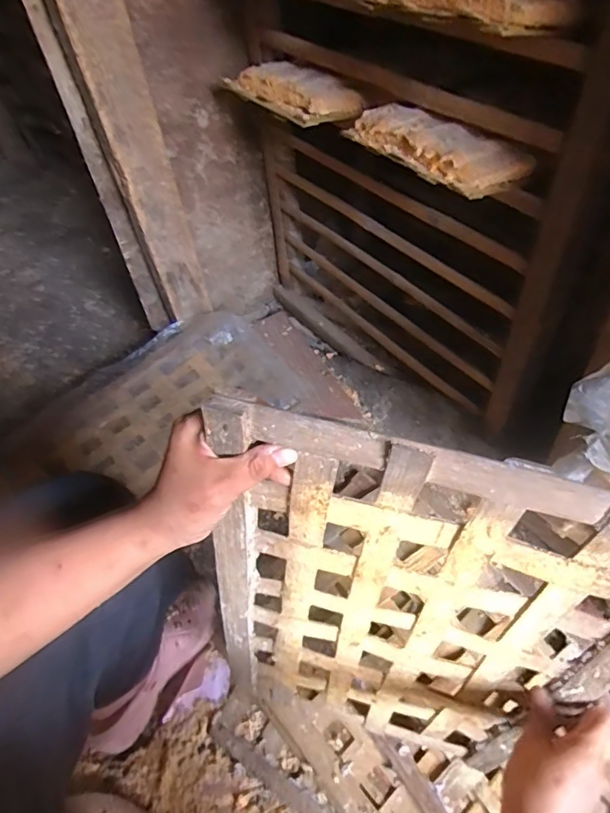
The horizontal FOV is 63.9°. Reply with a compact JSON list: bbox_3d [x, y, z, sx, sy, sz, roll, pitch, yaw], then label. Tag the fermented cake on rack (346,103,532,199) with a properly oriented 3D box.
[{"bbox_3d":[0.162,-0.332,0.620,0.108,0.039,0.224,-37,57,-21],"label":"fermented cake on rack"}]

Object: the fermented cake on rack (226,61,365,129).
[{"bbox_3d":[-0.024,-0.495,0.769,0.106,0.035,0.226,-37,57,-22],"label":"fermented cake on rack"}]

